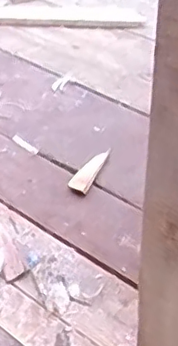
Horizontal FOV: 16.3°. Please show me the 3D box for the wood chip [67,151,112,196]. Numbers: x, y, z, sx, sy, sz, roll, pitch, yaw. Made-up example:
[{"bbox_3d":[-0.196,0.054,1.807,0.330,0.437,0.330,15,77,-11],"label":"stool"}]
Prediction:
[{"bbox_3d":[-0.001,-0.004,0.898,0.030,0.007,0.100,12,40,18],"label":"wood chip"}]

